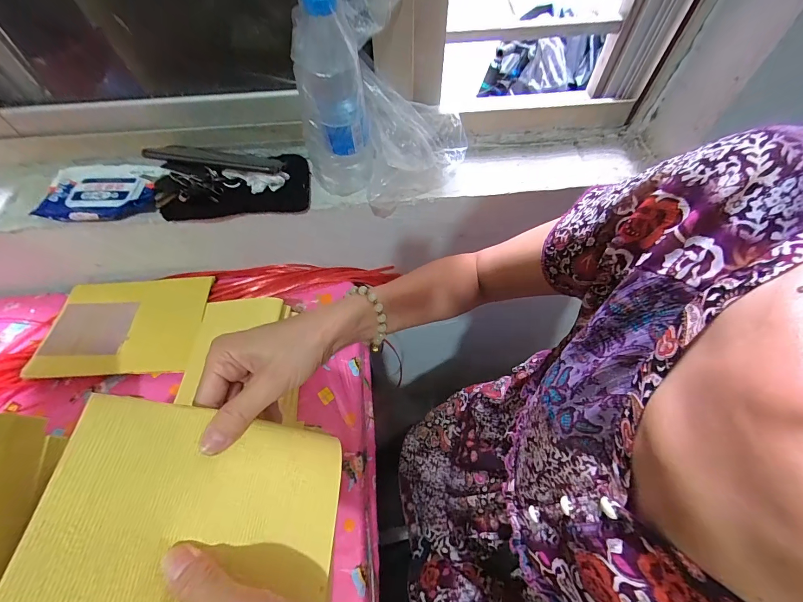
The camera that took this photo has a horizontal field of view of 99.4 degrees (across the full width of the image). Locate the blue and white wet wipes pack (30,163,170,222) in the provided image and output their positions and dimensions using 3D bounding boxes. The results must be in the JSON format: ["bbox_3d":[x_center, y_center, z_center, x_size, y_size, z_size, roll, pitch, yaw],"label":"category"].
[{"bbox_3d":[-0.431,-0.164,0.495,0.175,0.024,0.106,-6,58,-2],"label":"blue and white wet wipes pack"}]

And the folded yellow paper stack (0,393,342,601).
[{"bbox_3d":[-0.117,0.128,0.209,0.157,0.017,0.113,17,53,-25],"label":"folded yellow paper stack"}]

